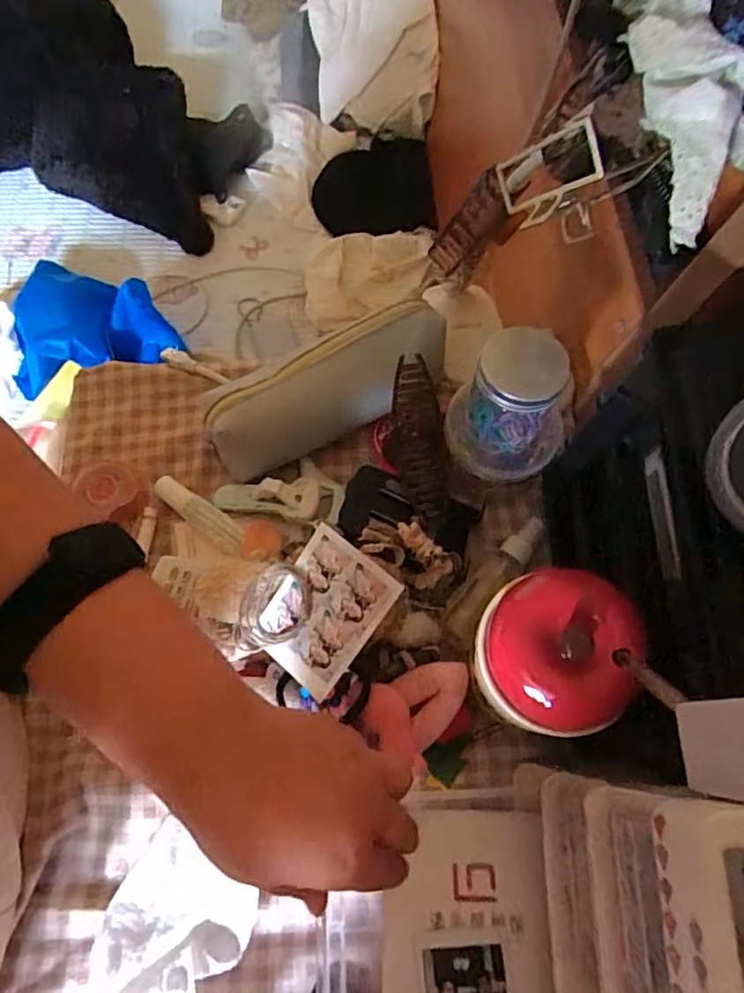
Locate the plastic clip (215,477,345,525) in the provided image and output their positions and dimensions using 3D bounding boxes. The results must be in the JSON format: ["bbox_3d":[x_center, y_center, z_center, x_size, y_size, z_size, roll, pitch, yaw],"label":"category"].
[{"bbox_3d":[-0.073,0.004,0.455,0.099,0.030,0.034,0,67,1],"label":"plastic clip"}]

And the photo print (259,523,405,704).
[{"bbox_3d":[-0.029,0.070,0.361,0.061,0.004,0.087,38,103,17],"label":"photo print"}]

